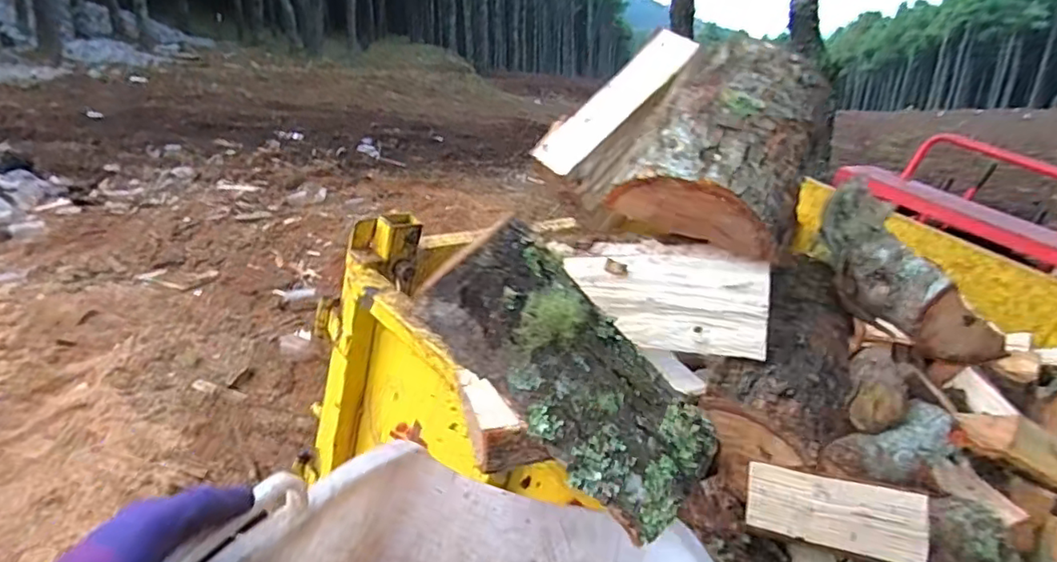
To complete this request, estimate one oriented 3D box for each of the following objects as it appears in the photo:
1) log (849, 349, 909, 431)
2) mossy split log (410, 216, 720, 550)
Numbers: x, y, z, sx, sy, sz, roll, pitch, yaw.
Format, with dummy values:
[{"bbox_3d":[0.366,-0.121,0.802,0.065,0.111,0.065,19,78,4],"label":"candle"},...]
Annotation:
[{"bbox_3d":[0.648,0.189,1.104,0.090,0.072,0.214,13,27,29],"label":"log"},{"bbox_3d":[0.035,0.059,0.403,0.065,0.218,0.102,-41,9,25],"label":"mossy split log"}]

